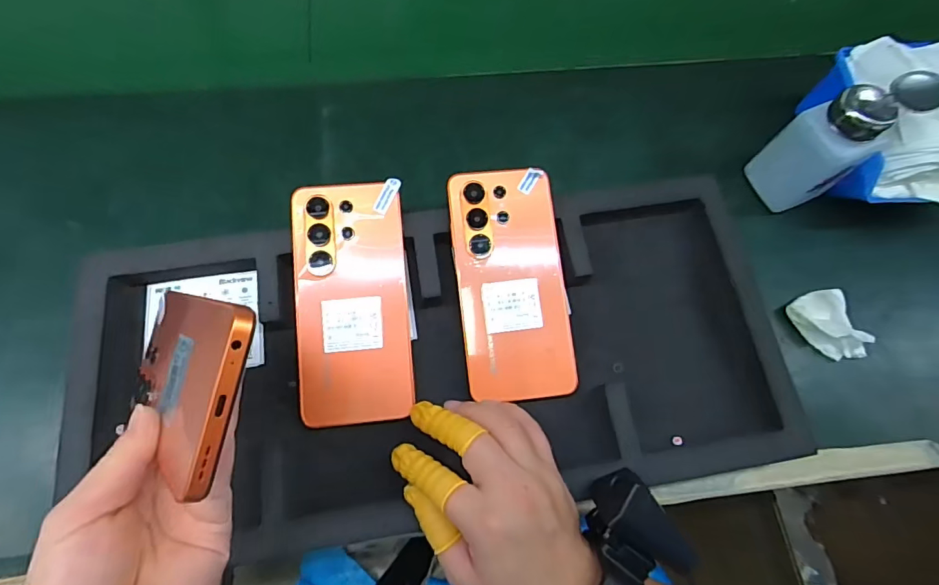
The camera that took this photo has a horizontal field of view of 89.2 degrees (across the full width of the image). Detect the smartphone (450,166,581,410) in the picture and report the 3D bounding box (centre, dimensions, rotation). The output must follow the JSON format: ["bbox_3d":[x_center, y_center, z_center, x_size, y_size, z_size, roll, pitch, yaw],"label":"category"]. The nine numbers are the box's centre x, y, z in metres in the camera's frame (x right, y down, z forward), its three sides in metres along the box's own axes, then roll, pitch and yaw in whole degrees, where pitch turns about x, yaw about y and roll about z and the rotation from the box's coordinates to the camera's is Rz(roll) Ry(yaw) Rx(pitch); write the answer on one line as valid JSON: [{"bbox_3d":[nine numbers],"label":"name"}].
[{"bbox_3d":[0.031,-0.009,0.350,0.079,0.005,0.167,-5,81,-6],"label":"smartphone"}]

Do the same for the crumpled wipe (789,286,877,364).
[{"bbox_3d":[0.283,0.025,0.376,0.044,0.023,0.056,-11,69,-7],"label":"crumpled wipe"}]

